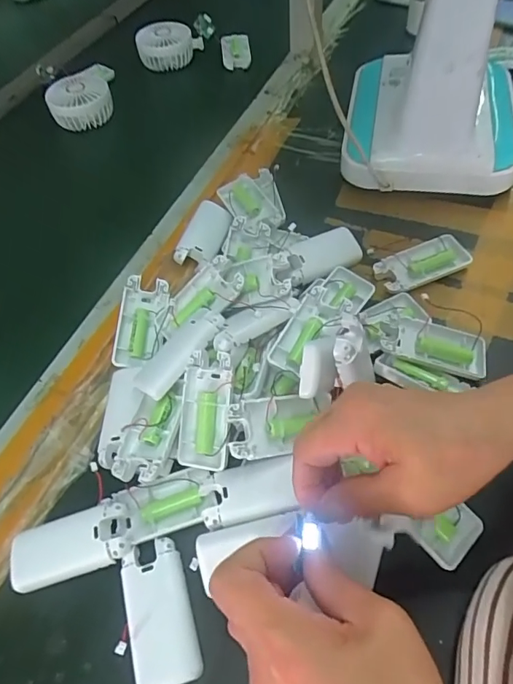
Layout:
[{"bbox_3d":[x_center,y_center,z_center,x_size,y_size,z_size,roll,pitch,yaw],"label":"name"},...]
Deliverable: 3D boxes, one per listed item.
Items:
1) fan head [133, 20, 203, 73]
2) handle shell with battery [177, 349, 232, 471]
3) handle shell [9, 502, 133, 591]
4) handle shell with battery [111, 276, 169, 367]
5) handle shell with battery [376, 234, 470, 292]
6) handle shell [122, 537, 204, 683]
[{"bbox_3d":[-0.140,-0.471,0.743,0.092,0.050,0.076,-23,58,-11],"label":"fan head"},{"bbox_3d":[-0.041,0.055,0.380,0.042,0.021,0.091,4,86,7],"label":"handle shell with battery"},{"bbox_3d":[-0.143,0.154,0.356,0.093,0.019,0.042,-14,57,-5],"label":"handle shell"},{"bbox_3d":[-0.110,-0.019,0.460,0.049,0.023,0.090,5,70,8],"label":"handle shell with battery"},{"bbox_3d":[0.169,-0.080,0.481,0.093,0.015,0.047,-23,60,-11],"label":"handle shell with battery"},{"bbox_3d":[-0.068,0.190,0.332,0.045,0.011,0.092,-16,59,-7],"label":"handle shell"}]

